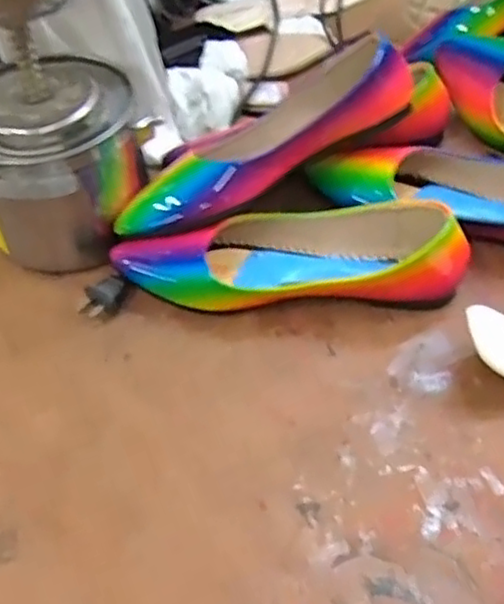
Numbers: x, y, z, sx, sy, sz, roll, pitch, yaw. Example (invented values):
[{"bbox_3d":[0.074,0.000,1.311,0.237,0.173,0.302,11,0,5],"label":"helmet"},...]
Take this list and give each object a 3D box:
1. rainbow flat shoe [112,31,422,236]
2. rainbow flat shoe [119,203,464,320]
[{"bbox_3d":[0.012,-0.120,0.543,0.254,0.060,0.064,-32,53,-4],"label":"rainbow flat shoe"},{"bbox_3d":[0.026,-0.036,0.509,0.245,0.055,0.077,-4,49,0],"label":"rainbow flat shoe"}]

